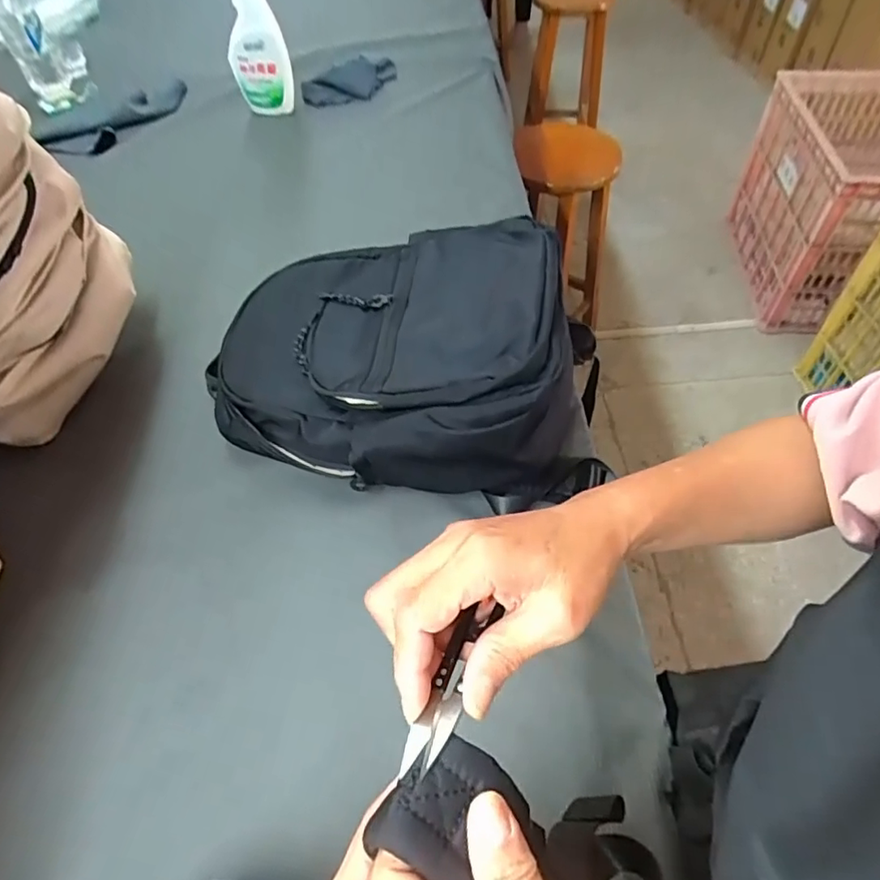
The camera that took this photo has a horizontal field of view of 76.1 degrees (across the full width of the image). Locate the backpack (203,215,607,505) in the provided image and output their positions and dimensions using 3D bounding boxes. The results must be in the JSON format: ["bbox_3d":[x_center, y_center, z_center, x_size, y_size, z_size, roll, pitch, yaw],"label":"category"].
[{"bbox_3d":[-0.050,-0.113,0.579,0.397,0.118,0.329,2,54,4],"label":"backpack"}]

